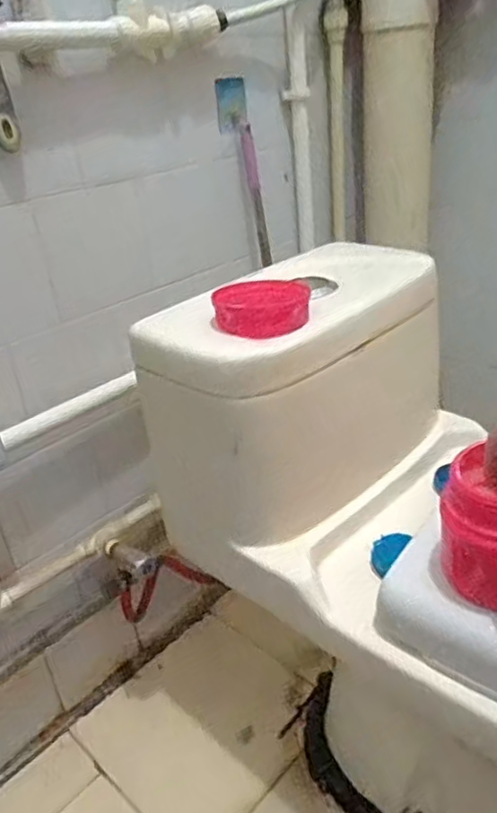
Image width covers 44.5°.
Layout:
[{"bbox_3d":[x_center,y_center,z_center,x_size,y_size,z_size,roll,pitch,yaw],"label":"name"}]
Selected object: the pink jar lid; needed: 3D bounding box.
[{"bbox_3d":[0.014,-0.097,0.588,0.089,0.033,0.078,-3,28,6],"label":"pink jar lid"}]

